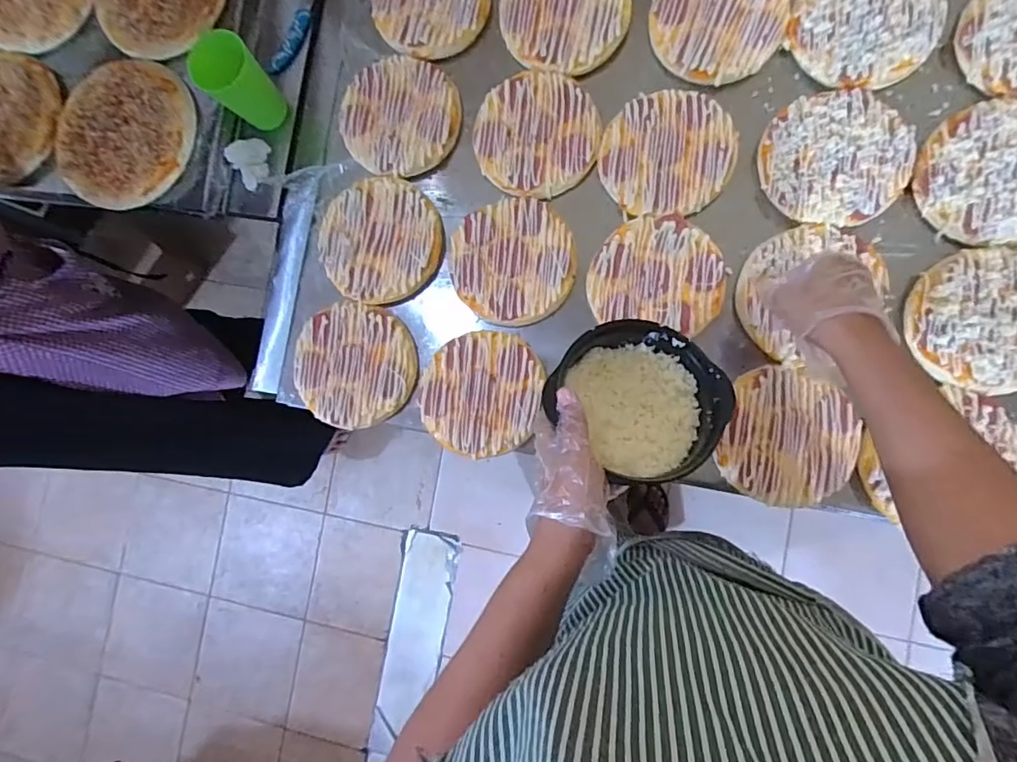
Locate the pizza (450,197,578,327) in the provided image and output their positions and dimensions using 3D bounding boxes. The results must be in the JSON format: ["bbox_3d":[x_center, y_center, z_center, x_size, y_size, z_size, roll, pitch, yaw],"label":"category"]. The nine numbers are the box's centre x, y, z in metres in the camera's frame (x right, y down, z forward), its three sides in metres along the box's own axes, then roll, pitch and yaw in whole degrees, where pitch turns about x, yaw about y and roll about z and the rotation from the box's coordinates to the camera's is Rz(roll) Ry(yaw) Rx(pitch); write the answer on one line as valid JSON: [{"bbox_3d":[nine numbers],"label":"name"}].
[{"bbox_3d":[0.006,-0.141,0.615,0.143,0.015,0.144,-1,85,7],"label":"pizza"}]

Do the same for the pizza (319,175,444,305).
[{"bbox_3d":[-0.159,-0.174,0.639,0.147,0.012,0.153,-1,85,7],"label":"pizza"}]

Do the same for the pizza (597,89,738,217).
[{"bbox_3d":[0.181,-0.264,0.595,0.146,0.012,0.141,1,85,7],"label":"pizza"}]

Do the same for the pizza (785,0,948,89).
[{"bbox_3d":[0.390,-0.393,0.560,0.145,0.013,0.141,-1,85,7],"label":"pizza"}]

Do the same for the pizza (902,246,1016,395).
[{"bbox_3d":[0.495,-0.063,0.534,0.139,0.028,0.146,-1,85,7],"label":"pizza"}]

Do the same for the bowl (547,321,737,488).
[{"bbox_3d":[0.116,0.019,0.463,0.142,0.065,0.134,-1,64,1],"label":"bowl"}]

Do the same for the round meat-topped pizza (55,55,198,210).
[{"bbox_3d":[-0.524,-0.342,0.702,0.199,0.024,0.199,-1,85,7],"label":"round meat-topped pizza"}]

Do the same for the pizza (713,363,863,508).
[{"bbox_3d":[0.301,0.060,0.556,0.128,0.013,0.143,16,87,8],"label":"pizza"}]

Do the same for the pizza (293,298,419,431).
[{"bbox_3d":[-0.187,-0.021,0.632,0.142,0.016,0.149,-1,85,7],"label":"pizza"}]

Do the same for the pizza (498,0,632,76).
[{"bbox_3d":[0.066,-0.448,0.617,0.144,0.016,0.155,-1,85,7],"label":"pizza"}]

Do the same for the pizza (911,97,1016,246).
[{"bbox_3d":[0.511,-0.217,0.536,0.147,0.014,0.147,-1,88,15],"label":"pizza"}]

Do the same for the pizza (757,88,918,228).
[{"bbox_3d":[0.355,-0.244,0.568,0.148,0.030,0.142,-1,85,7],"label":"pizza"}]

